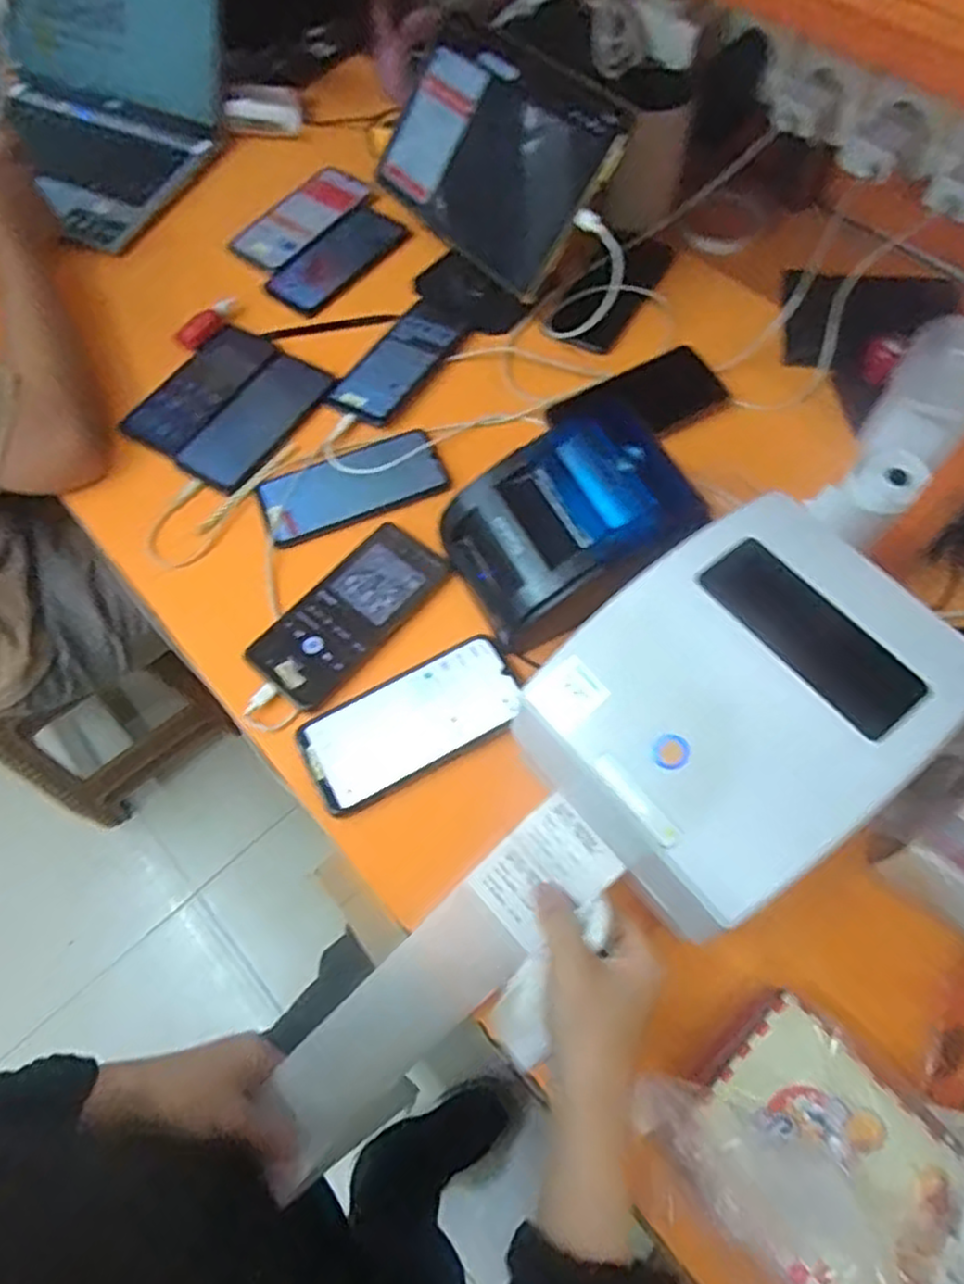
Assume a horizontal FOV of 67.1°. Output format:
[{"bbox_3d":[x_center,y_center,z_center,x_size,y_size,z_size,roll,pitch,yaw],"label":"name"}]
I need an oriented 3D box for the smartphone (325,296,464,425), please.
[{"bbox_3d":[-0.078,-0.272,0.709,0.070,0.006,0.147,30,69,16],"label":"smartphone"}]

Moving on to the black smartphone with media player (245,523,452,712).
[{"bbox_3d":[-0.106,-0.028,0.593,0.071,0.015,0.172,36,71,18],"label":"black smartphone with media player"}]

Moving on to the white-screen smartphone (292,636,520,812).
[{"bbox_3d":[-0.053,0.060,0.550,0.164,0.007,0.080,-29,66,-11],"label":"white-screen smartphone"}]

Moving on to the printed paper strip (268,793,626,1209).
[{"bbox_3d":[-0.031,0.216,0.450,0.280,0.006,0.068,-46,63,4],"label":"printed paper strip"}]

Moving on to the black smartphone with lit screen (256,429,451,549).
[{"bbox_3d":[-0.116,-0.141,0.650,0.160,0.013,0.077,-23,65,-8],"label":"black smartphone with lit screen"}]

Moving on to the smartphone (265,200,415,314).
[{"bbox_3d":[-0.159,-0.416,0.791,0.075,0.012,0.162,38,72,19],"label":"smartphone"}]

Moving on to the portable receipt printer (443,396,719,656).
[{"bbox_3d":[0.063,-0.083,0.569,0.163,0.097,0.148,-30,66,-11],"label":"portable receipt printer"}]

